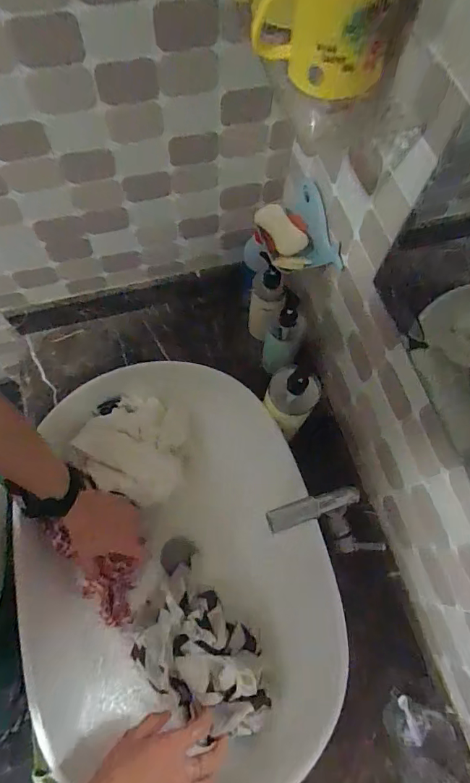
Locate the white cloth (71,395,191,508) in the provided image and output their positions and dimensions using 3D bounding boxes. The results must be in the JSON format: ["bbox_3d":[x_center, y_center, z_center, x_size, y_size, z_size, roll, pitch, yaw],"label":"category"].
[{"bbox_3d":[-0.158,0.083,0.674,0.172,0.054,0.165,23,68,7],"label":"white cloth"}]

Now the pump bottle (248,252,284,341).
[{"bbox_3d":[0.052,-0.159,0.751,0.058,0.182,0.055,18,42,5],"label":"pump bottle"}]

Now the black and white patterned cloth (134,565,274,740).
[{"bbox_3d":[-0.039,0.366,0.582,0.188,0.094,0.138,28,69,9],"label":"black and white patterned cloth"}]

